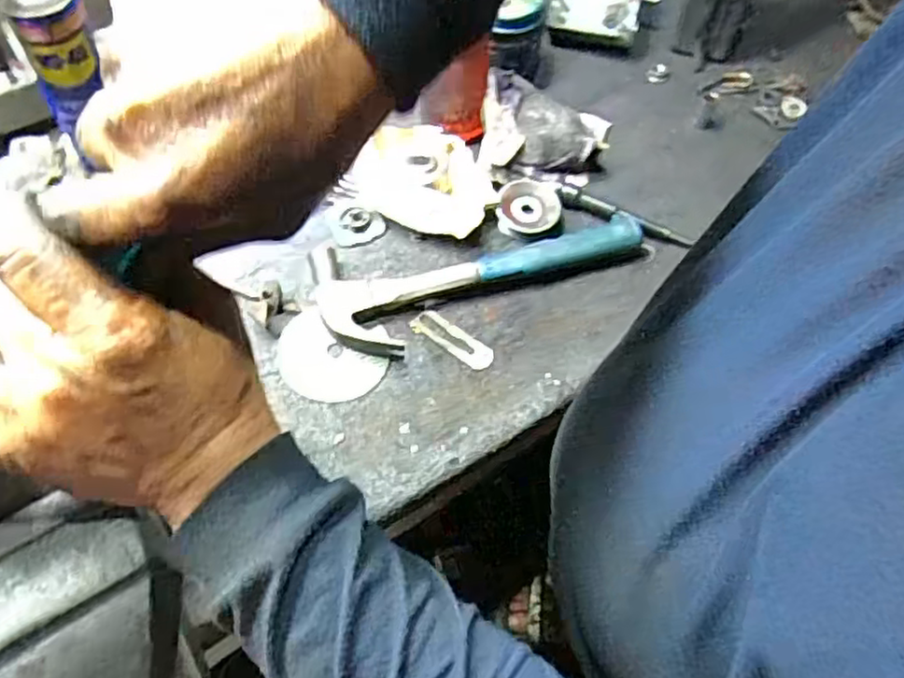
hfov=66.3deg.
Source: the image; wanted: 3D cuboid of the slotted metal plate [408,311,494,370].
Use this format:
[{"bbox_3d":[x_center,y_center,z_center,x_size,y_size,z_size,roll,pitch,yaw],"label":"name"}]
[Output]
[{"bbox_3d":[0.001,0.000,0.687,0.089,0.007,0.027,30,62,15],"label":"slotted metal plate"}]

